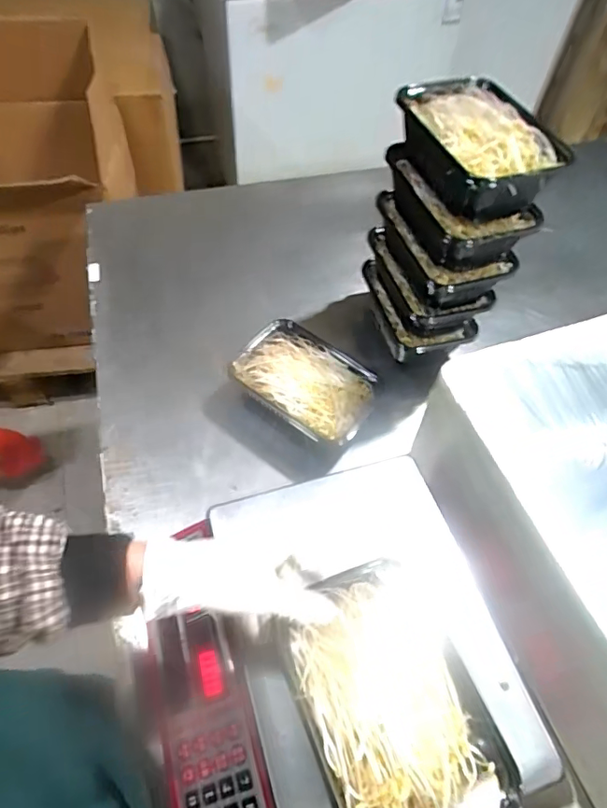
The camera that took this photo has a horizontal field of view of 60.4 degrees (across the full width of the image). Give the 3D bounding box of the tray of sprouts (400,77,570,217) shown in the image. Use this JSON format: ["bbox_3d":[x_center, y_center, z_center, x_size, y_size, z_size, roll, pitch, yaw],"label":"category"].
[{"bbox_3d":[0.184,-0.260,0.540,0.121,0.063,0.172,-15,58,-11],"label":"tray of sprouts"}]

